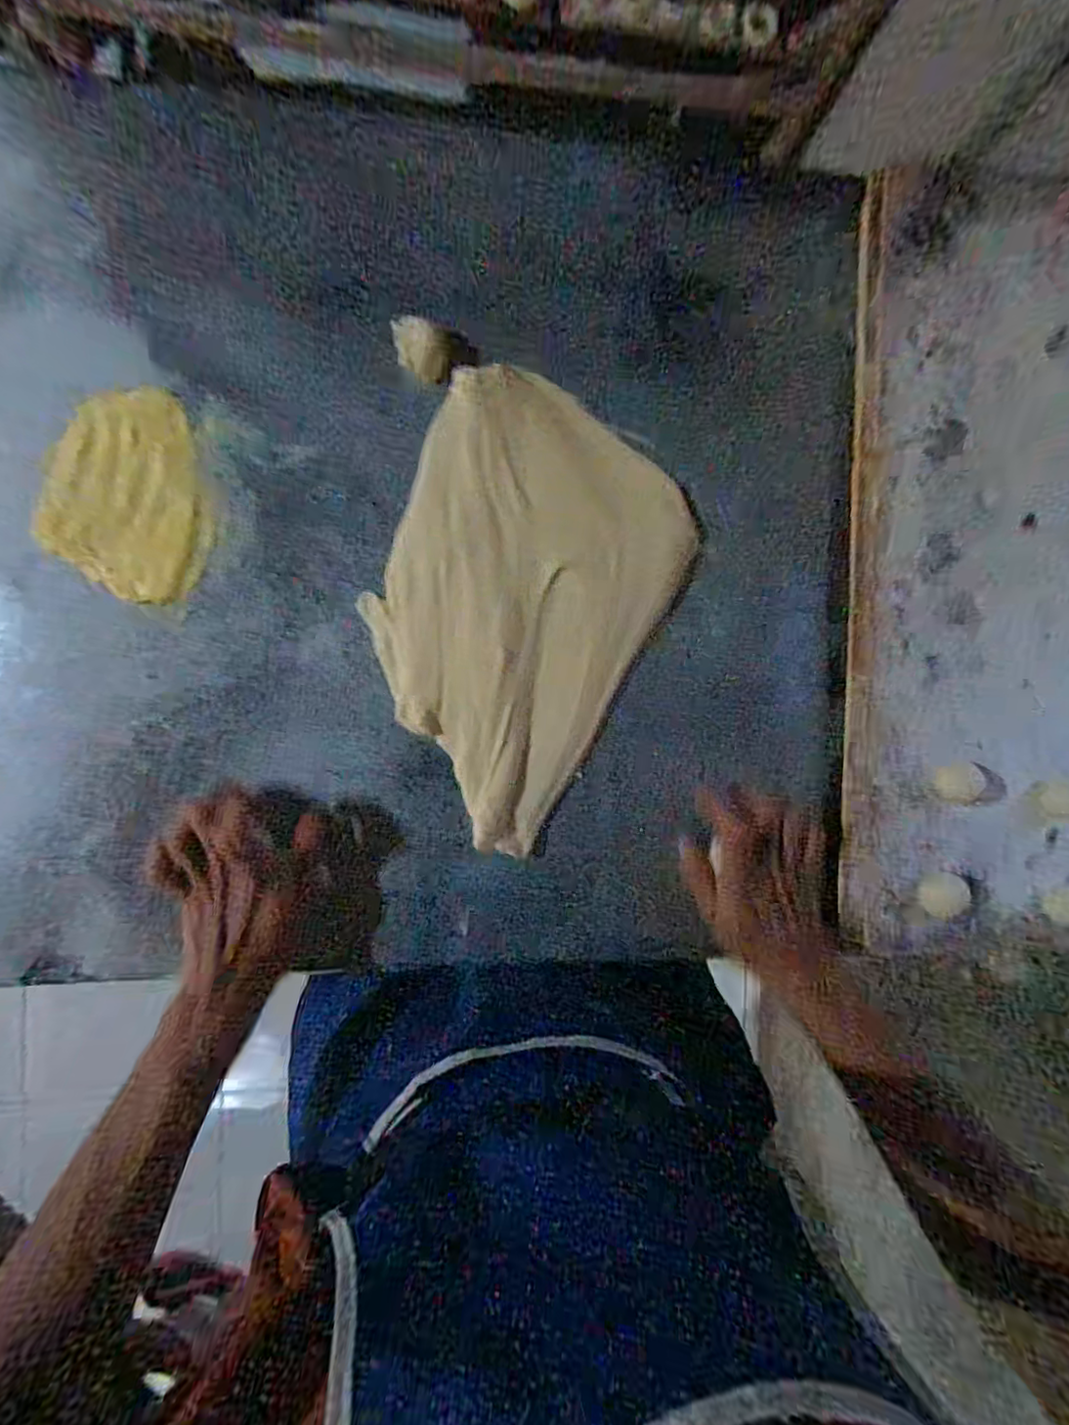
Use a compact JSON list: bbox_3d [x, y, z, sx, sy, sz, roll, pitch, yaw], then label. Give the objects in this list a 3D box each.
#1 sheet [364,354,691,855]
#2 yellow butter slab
[{"bbox_3d":[-0.019,-0.081,0.428,0.206,0.016,0.301,30,87,-4],"label":"sheet"},{"bbox_3d":[-0.272,-0.150,0.398,0.099,0.015,0.141,10,89,-5],"label":"yellow butter slab"}]

